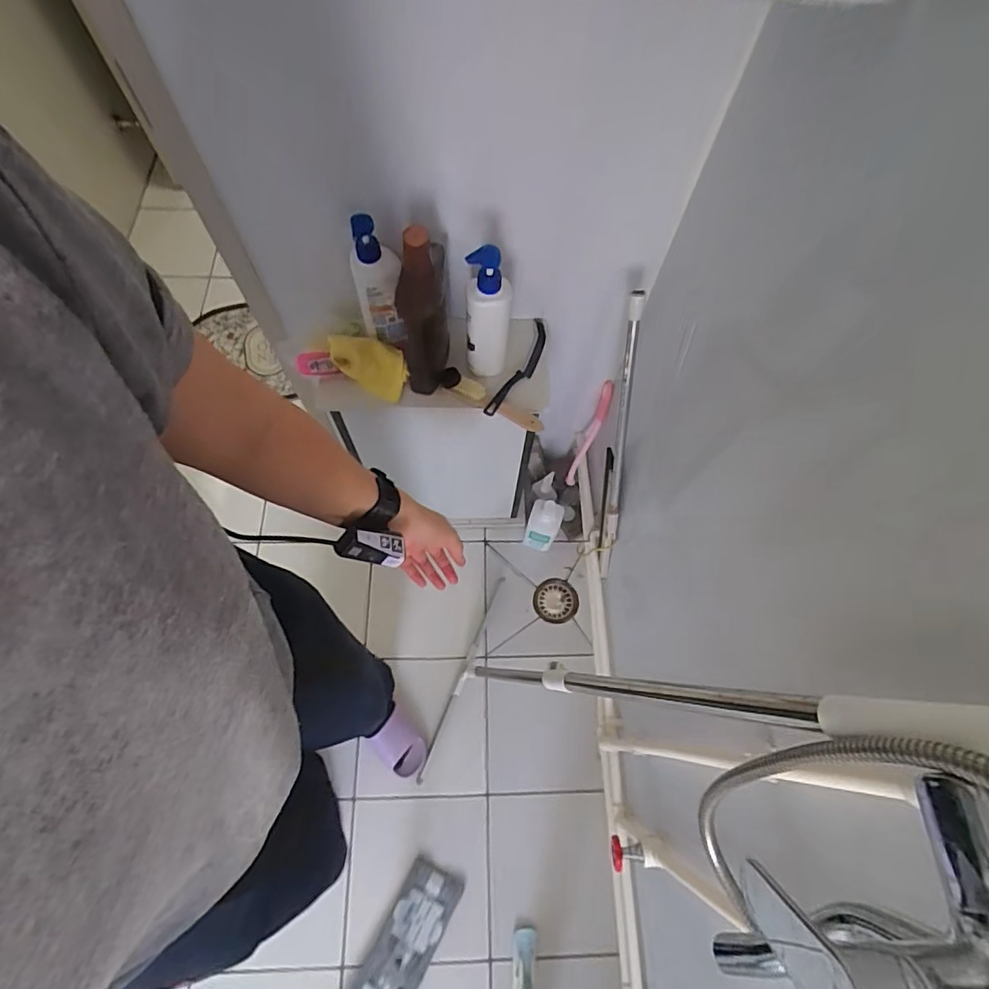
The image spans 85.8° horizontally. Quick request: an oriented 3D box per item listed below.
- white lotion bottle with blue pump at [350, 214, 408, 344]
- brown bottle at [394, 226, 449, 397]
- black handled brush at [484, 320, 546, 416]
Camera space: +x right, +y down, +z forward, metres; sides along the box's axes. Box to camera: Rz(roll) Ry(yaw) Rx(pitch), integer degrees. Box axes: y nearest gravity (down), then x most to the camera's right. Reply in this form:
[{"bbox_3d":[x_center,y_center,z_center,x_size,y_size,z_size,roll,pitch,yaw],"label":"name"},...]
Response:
[{"bbox_3d":[-0.178,-0.323,0.826,0.076,0.201,0.065,-9,68,-5],"label":"white lotion bottle with blue pump"},{"bbox_3d":[-0.108,-0.261,0.798,0.077,0.276,0.069,-9,68,-5],"label":"brown bottle"},{"bbox_3d":[0.046,-0.214,0.918,0.040,0.031,0.206,25,69,9],"label":"black handled brush"}]

